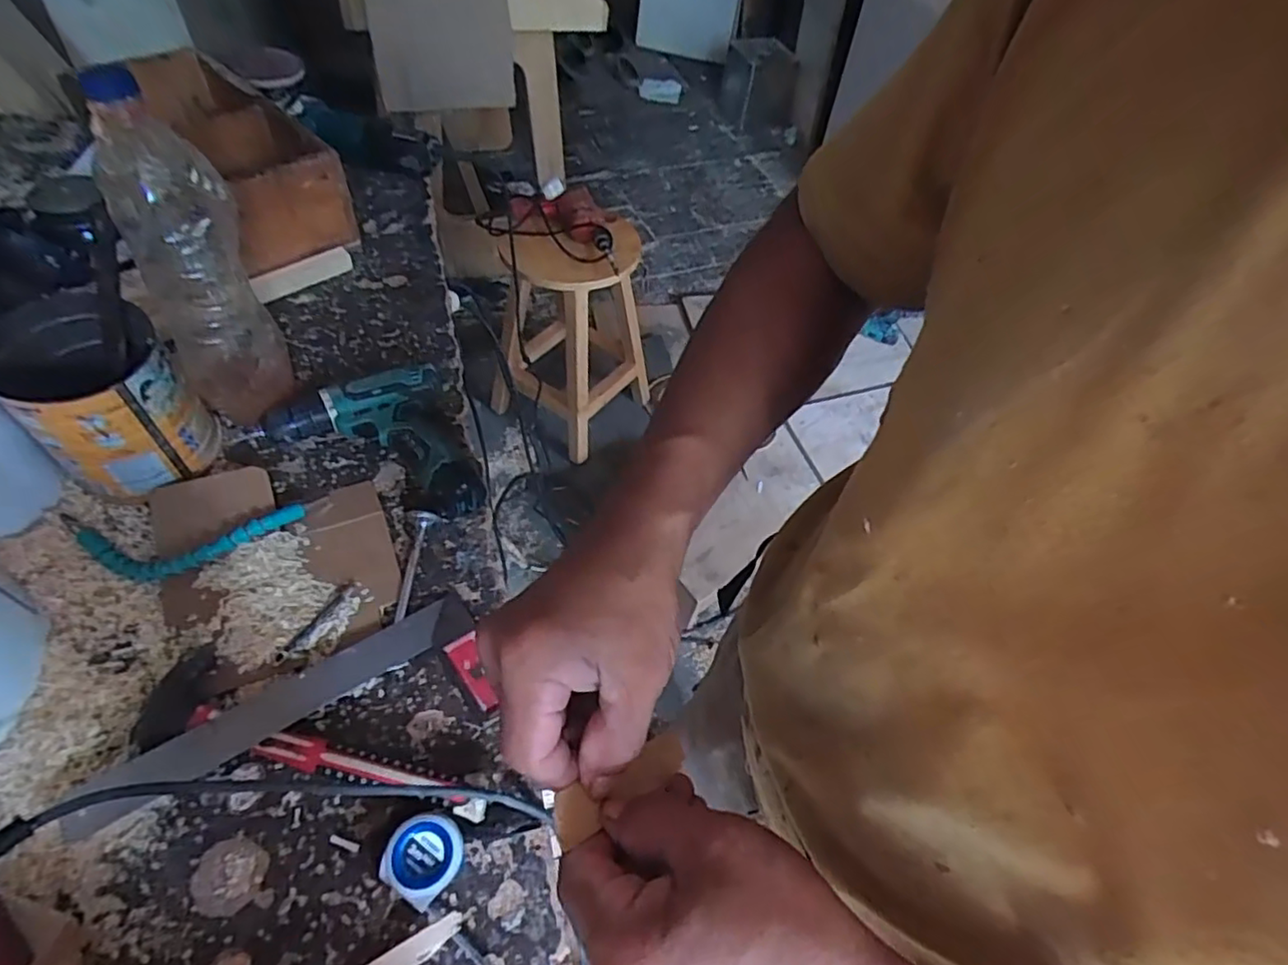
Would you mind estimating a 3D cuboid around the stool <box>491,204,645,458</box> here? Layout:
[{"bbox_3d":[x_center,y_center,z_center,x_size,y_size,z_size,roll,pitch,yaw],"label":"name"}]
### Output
[{"bbox_3d":[-0.167,-0.355,1.455,0.326,0.535,0.298,37,58,21],"label":"stool"}]

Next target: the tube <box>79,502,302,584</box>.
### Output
[{"bbox_3d":[-0.418,0.055,0.575,0.187,0.023,0.061,-7,54,-10],"label":"tube"}]

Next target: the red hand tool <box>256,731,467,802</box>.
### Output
[{"bbox_3d":[-0.220,0.223,0.492,0.164,0.027,0.022,10,52,3],"label":"red hand tool"}]

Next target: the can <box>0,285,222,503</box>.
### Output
[{"bbox_3d":[-0.485,-0.072,0.582,0.128,0.137,0.142,-32,62,-26],"label":"can"}]

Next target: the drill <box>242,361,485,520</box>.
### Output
[{"bbox_3d":[-0.282,-0.032,0.645,0.194,0.052,0.198,-19,57,-19],"label":"drill"}]

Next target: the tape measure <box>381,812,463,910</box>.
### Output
[{"bbox_3d":[-0.159,0.274,0.460,0.049,0.038,0.054,33,57,19],"label":"tape measure"}]

